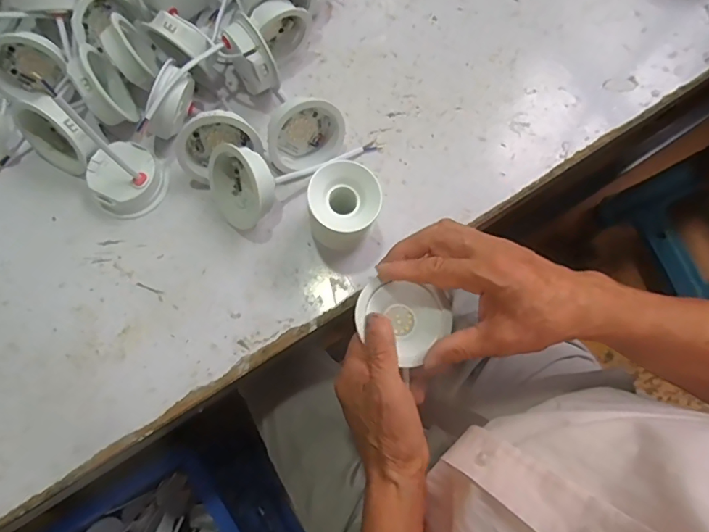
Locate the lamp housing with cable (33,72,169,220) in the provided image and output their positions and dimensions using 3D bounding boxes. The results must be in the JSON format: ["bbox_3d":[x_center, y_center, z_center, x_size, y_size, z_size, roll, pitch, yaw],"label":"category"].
[{"bbox_3d":[-0.207,-0.091,0.394,0.060,0.115,0.064,39,78,10],"label":"lamp housing with cable"}]

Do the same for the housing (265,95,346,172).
[{"bbox_3d":[-0.047,-0.122,0.432,0.071,0.060,0.029,-26,45,-2],"label":"housing"}]

